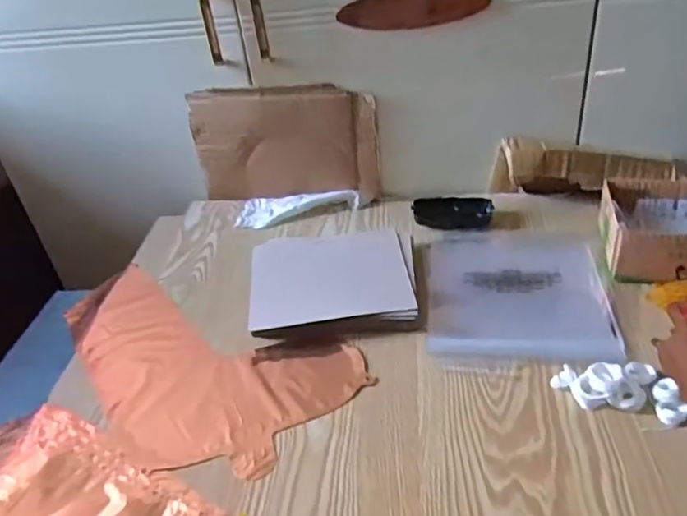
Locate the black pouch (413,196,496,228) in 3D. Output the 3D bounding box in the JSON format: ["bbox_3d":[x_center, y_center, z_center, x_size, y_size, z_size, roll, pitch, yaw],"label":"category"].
[{"bbox_3d":[0.158,-0.066,0.835,0.113,0.022,0.054,1,36,10],"label":"black pouch"}]

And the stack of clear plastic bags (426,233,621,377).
[{"bbox_3d":[0.202,0.039,0.677,0.197,0.012,0.242,1,36,10],"label":"stack of clear plastic bags"}]

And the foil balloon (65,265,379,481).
[{"bbox_3d":[-0.197,0.122,0.655,0.414,0.027,0.202,18,41,30],"label":"foil balloon"}]

